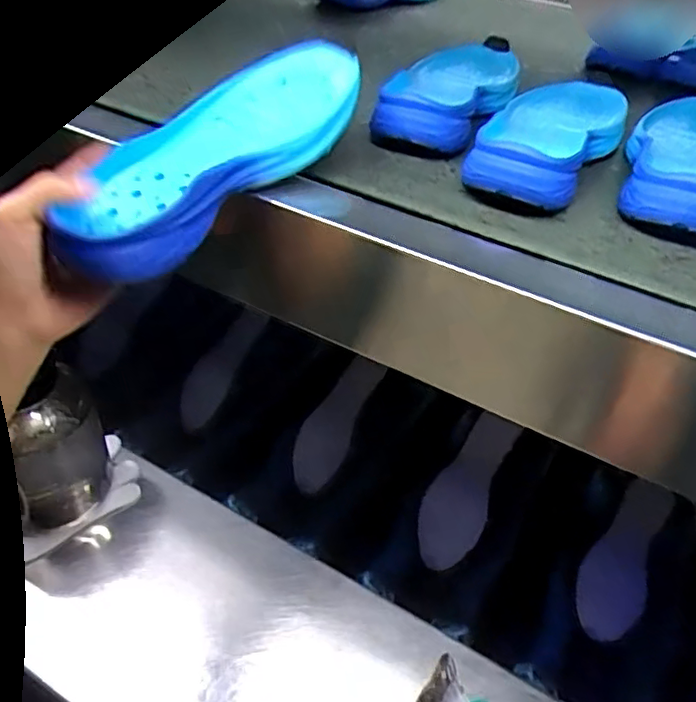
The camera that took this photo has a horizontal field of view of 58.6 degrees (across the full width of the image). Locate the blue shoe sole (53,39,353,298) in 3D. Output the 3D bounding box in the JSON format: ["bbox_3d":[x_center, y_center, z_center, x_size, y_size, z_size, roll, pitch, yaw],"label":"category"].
[{"bbox_3d":[-0.088,-0.127,0.395,0.105,0.038,0.211,27,61,23],"label":"blue shoe sole"}]

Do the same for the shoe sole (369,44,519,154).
[{"bbox_3d":[0.087,-0.214,0.505,0.078,0.039,0.211,16,43,13],"label":"shoe sole"}]

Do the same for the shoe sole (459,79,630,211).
[{"bbox_3d":[0.155,-0.164,0.463,0.084,0.034,0.204,21,44,17],"label":"shoe sole"}]

